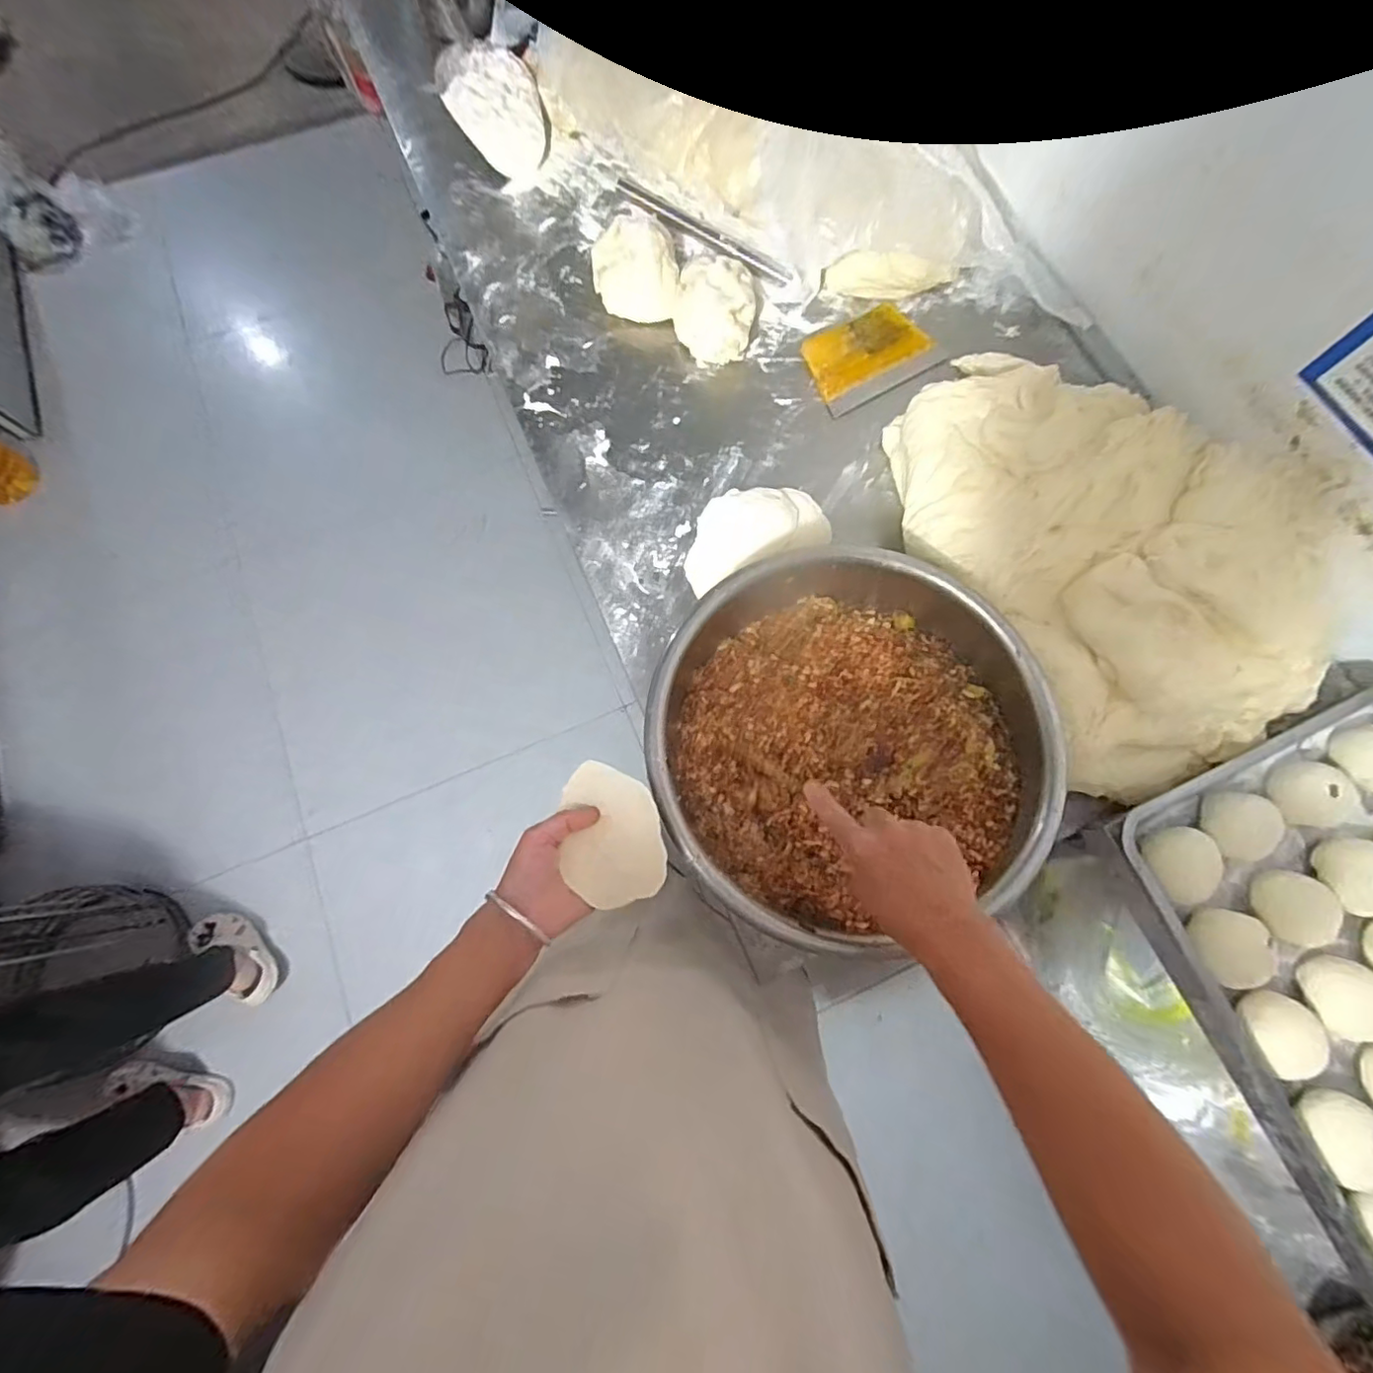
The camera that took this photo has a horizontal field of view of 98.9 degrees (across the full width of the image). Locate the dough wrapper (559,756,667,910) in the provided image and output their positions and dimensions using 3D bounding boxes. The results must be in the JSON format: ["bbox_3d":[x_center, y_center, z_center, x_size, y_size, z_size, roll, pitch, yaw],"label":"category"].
[{"bbox_3d":[-0.065,0.126,0.509,0.084,0.019,0.119,-11,74,-3],"label":"dough wrapper"}]

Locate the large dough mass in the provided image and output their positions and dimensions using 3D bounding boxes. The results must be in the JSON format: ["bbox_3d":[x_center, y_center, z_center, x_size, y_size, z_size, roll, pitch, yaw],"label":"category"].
[{"bbox_3d":[0.484,-0.192,0.676,0.414,0.110,0.552,-28,75,-8],"label":"large dough mass"}]

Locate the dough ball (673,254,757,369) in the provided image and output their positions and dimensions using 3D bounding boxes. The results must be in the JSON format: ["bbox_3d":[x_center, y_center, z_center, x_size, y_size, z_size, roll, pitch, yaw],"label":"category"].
[{"bbox_3d":[0.041,-0.535,0.833,0.112,0.060,0.142,10,74,3],"label":"dough ball"}]

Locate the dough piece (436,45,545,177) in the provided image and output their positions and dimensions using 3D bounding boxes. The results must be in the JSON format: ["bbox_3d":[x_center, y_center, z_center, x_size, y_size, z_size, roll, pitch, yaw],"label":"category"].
[{"bbox_3d":[-0.305,-0.920,0.932,0.147,0.066,0.220,-17,74,-5],"label":"dough piece"}]

